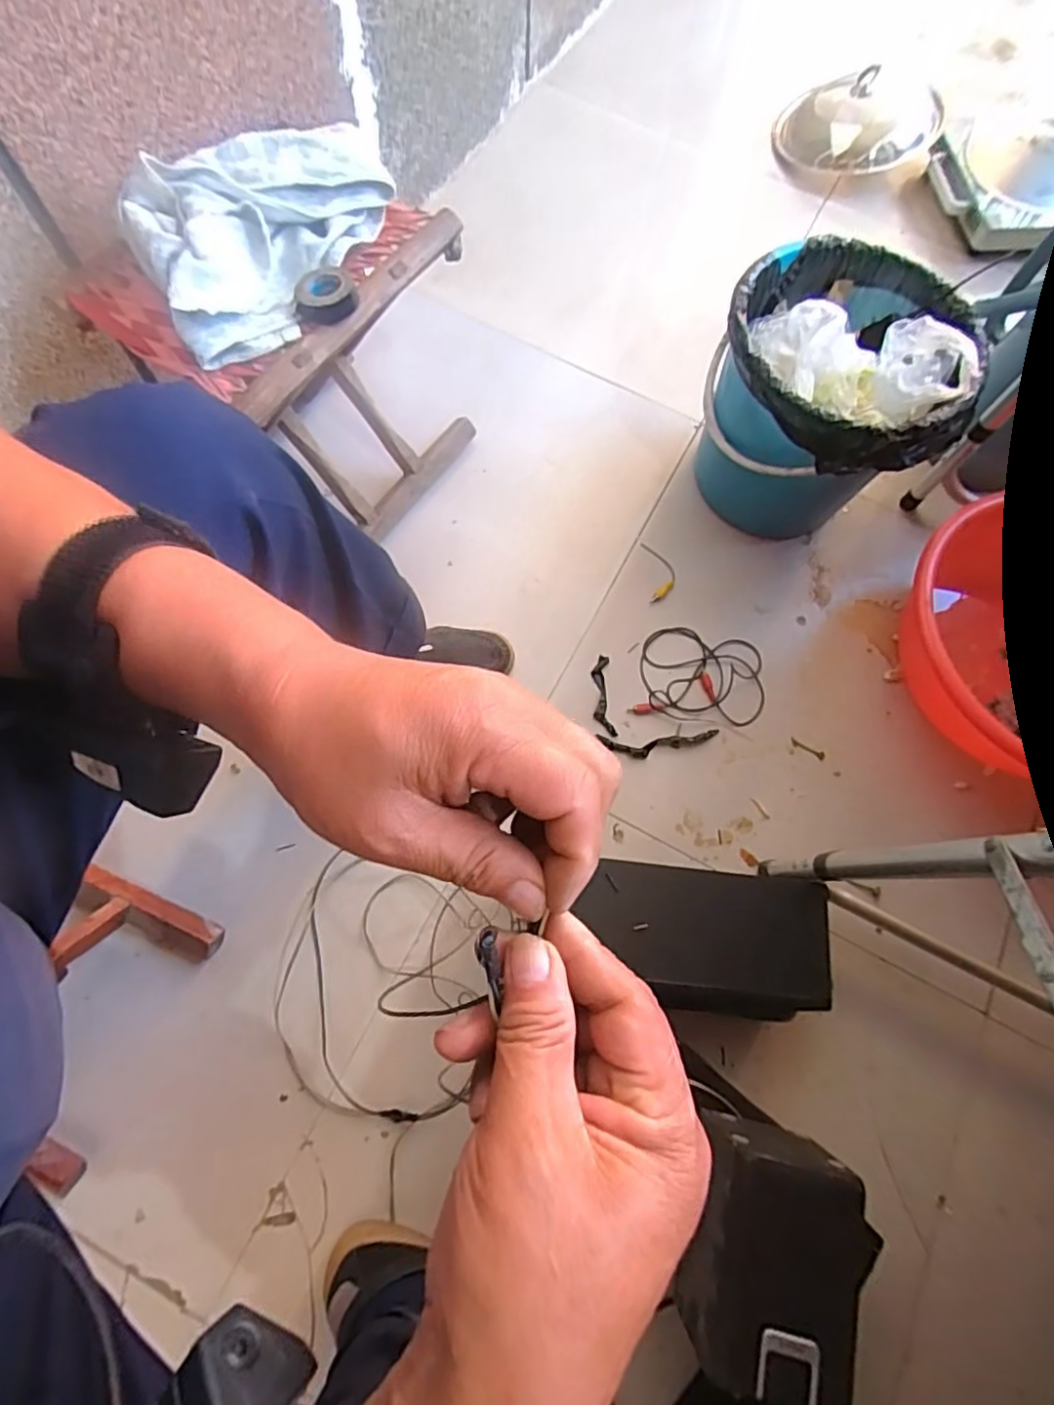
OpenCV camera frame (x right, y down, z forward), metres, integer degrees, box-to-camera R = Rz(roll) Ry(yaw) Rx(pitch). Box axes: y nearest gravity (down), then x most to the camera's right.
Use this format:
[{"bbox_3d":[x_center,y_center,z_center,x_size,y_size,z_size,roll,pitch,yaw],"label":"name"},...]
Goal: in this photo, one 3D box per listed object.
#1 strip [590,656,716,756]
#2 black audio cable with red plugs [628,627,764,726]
[{"bbox_3d":[0.139,0.024,0.774,0.171,0.011,0.099,36,74,10],"label":"strip"},{"bbox_3d":[0.222,-0.039,0.791,0.164,0.027,0.124,6,71,1],"label":"black audio cable with red plugs"}]

